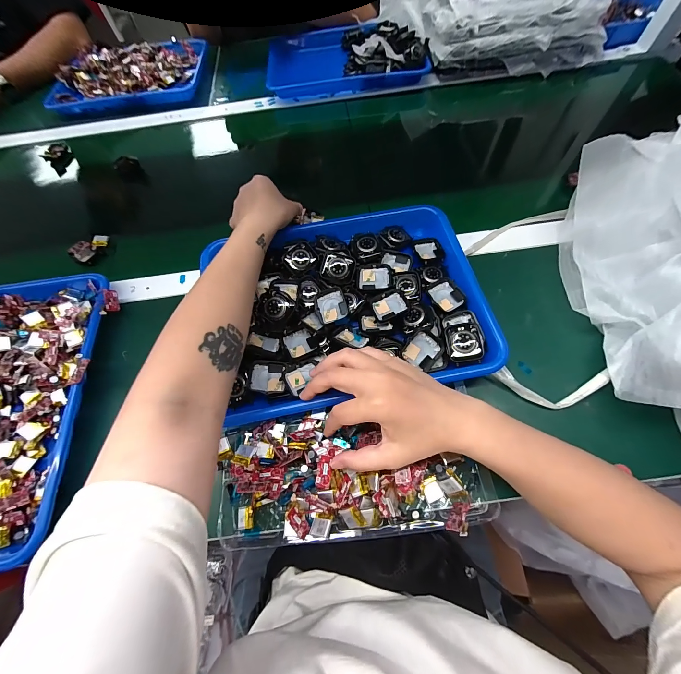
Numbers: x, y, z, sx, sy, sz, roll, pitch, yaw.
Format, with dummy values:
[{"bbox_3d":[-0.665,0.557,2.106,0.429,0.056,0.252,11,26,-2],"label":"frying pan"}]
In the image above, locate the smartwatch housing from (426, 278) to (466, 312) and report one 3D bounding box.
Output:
[{"bbox_3d":[0.125,-0.049,0.352,0.033,0.007,0.040,-27,65,-9],"label":"smartwatch housing"}]

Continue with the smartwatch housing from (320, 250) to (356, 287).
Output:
[{"bbox_3d":[-0.003,-0.083,0.363,0.040,0.008,0.040,10,94,-4],"label":"smartwatch housing"}]

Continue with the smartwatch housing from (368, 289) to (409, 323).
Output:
[{"bbox_3d":[0.057,-0.037,0.350,0.041,0.013,0.033,-22,65,-7],"label":"smartwatch housing"}]

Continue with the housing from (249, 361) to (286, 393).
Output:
[{"bbox_3d":[-0.078,0.043,0.322,0.036,0.015,0.034,2,64,5],"label":"housing"}]

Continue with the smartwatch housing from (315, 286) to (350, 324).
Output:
[{"bbox_3d":[-0.011,-0.038,0.351,0.036,0.009,0.041,-19,74,10],"label":"smartwatch housing"}]

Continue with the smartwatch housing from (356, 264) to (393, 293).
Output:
[{"bbox_3d":[0.042,-0.070,0.366,0.042,0.012,0.037,0,64,4],"label":"smartwatch housing"}]

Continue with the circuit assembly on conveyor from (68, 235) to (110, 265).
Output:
[{"bbox_3d":[-0.380,-0.138,0.453,0.028,0.018,0.054,29,69,16],"label":"circuit assembly on conveyor"}]

